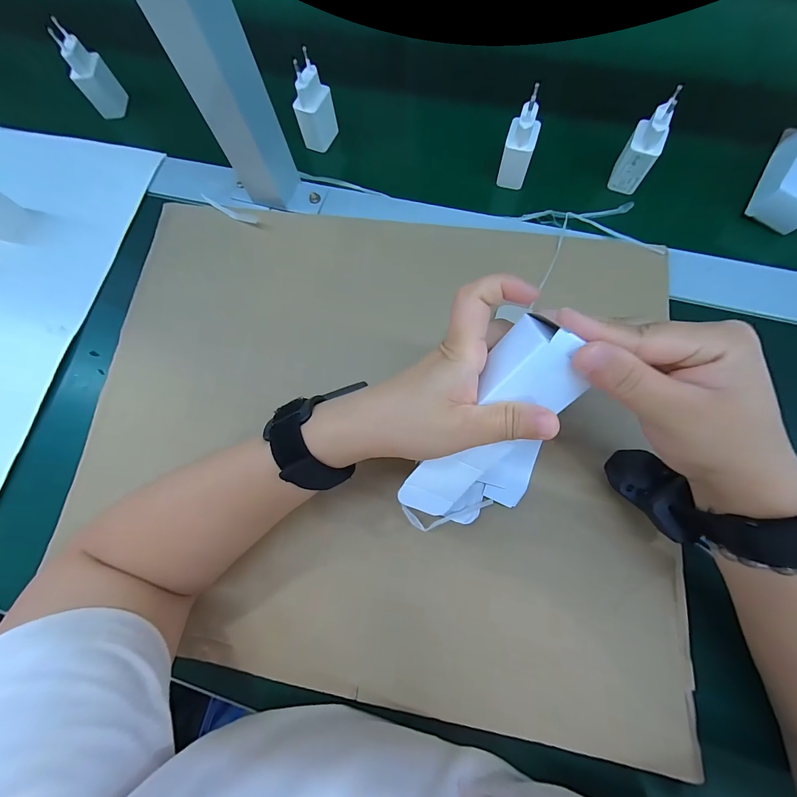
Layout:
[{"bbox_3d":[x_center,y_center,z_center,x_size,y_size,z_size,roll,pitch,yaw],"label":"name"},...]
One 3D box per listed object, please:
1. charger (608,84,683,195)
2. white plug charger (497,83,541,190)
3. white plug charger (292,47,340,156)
[{"bbox_3d":[0.232,-0.234,0.334,0.033,0.068,0.036,23,79,6],"label":"charger"},{"bbox_3d":[0.118,-0.246,0.342,0.028,0.072,0.033,13,79,4],"label":"white plug charger"},{"bbox_3d":[-0.088,-0.306,0.371,0.026,0.075,0.038,23,79,6],"label":"white plug charger"}]

